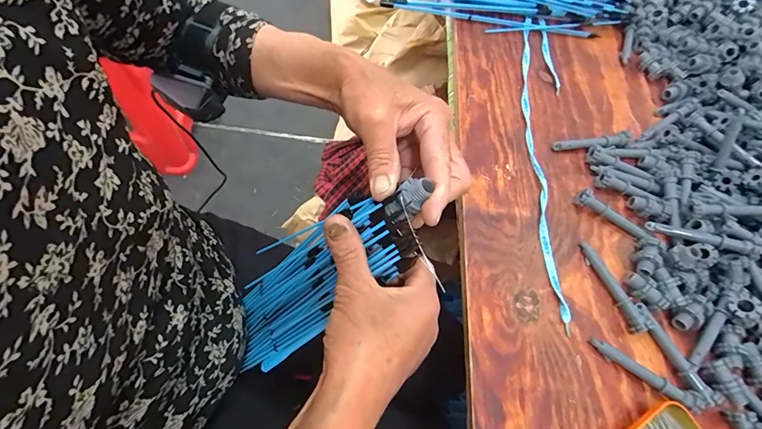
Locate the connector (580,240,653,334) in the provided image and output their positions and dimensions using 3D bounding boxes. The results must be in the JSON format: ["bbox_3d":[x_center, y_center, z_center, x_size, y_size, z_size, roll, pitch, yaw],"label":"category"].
[{"bbox_3d":[0.223,0.069,0.375,0.015,0.012,0.092,-22,71,-19],"label":"connector"}]

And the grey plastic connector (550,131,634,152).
[{"bbox_3d":[0.247,-0.083,0.452,0.097,0.009,0.018,-9,67,-15],"label":"grey plastic connector"}]

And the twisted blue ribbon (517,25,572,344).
[{"bbox_3d":[0.182,-0.071,0.440,0.051,0.010,0.386,13,63,-5],"label":"twisted blue ribbon"}]

